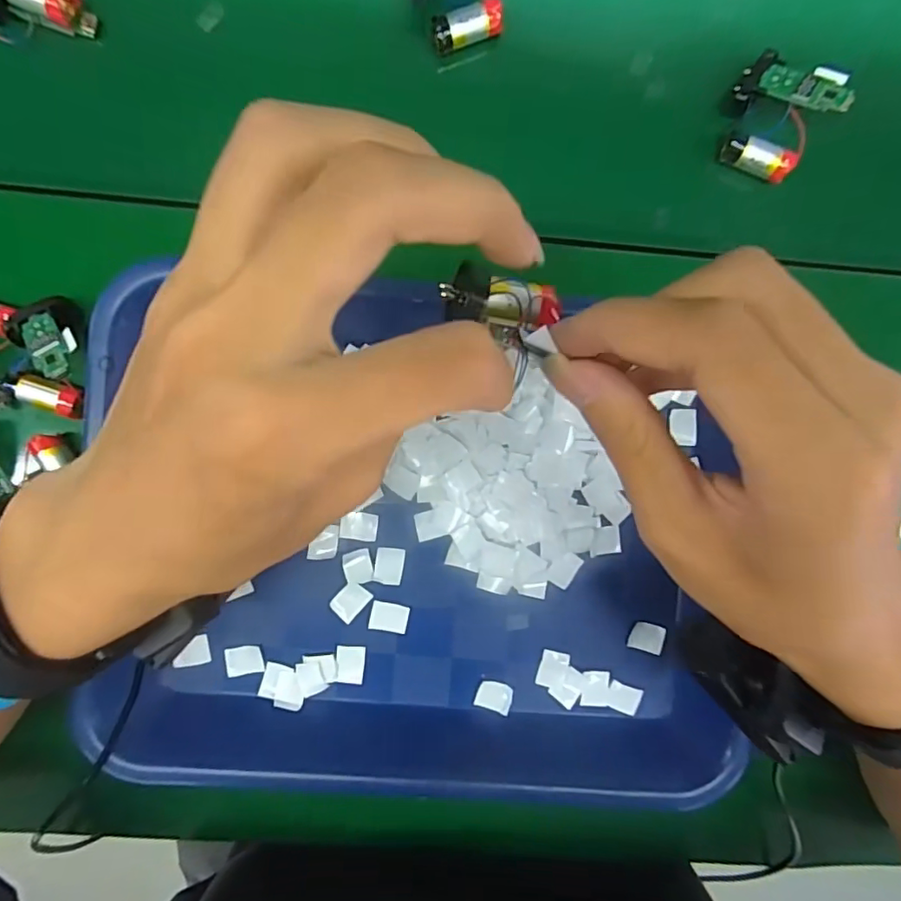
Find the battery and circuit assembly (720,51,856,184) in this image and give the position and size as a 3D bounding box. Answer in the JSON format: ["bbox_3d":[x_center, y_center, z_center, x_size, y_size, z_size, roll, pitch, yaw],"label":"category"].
[{"bbox_3d":[0.168,-0.174,0.284,0.049,0.039,0.048,0,92,-4],"label":"battery and circuit assembly"}]

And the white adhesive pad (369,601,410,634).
[{"bbox_3d":[-0.033,0.091,0.295,0.020,0.004,0.015,11,91,-5],"label":"white adhesive pad"}]

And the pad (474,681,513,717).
[{"bbox_3d":[0.024,0.136,0.300,0.020,0.004,0.016,14,90,-5],"label":"pad"}]

